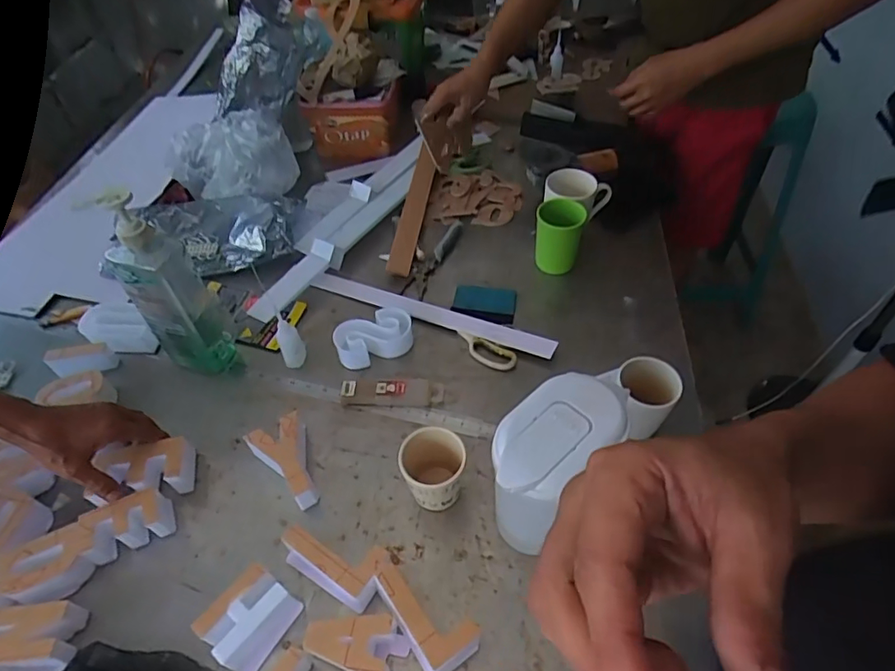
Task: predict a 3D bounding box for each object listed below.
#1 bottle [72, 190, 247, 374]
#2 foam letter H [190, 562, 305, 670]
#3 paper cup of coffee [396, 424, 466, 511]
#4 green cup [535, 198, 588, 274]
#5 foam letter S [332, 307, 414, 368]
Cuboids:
[{"bbox_3d":[-0.361,-0.055,0.709,0.092,0.282,0.075,-34,55,-23],"label":"bottle"},{"bbox_3d":[-0.203,0.290,0.554,0.067,0.047,0.084,25,55,23],"label":"foam letter H"},{"bbox_3d":[-0.015,0.159,0.630,0.072,0.092,0.071,-2,49,2],"label":"paper cup of coffee"},{"bbox_3d":[0.180,-0.159,0.874,0.070,0.106,0.066,-2,49,2],"label":"green cup"},{"bbox_3d":[-0.106,0.002,0.791,0.114,0.046,0.066,-22,51,-14],"label":"foam letter S"}]

